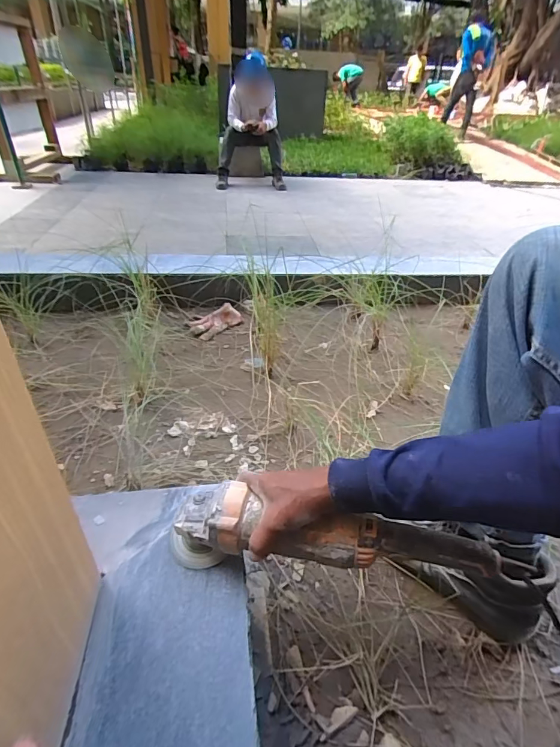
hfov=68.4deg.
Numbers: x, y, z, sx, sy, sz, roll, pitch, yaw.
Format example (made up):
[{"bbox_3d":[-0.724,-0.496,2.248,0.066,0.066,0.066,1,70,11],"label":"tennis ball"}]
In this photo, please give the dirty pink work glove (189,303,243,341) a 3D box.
[{"bbox_3d":[-0.191,-0.161,1.223,0.148,0.042,0.089,-26,45,-35],"label":"dirty pink work glove"}]

